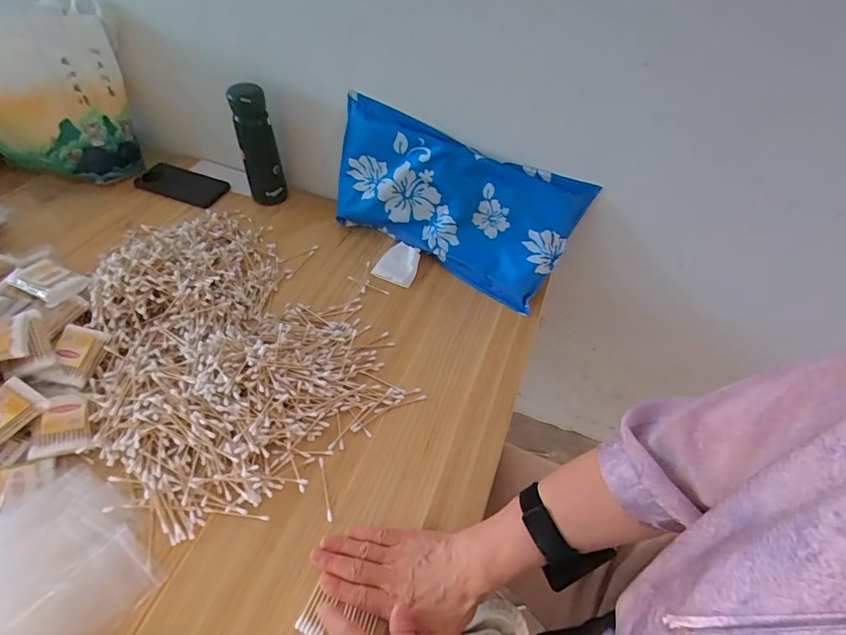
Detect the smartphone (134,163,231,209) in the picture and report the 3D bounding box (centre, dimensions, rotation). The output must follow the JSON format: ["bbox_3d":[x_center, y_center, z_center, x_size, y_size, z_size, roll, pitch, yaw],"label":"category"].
[{"bbox_3d":[-0.425,-0.241,0.751,0.157,0.014,0.064,17,51,10],"label":"smartphone"}]

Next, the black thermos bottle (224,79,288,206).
[{"bbox_3d":[-0.261,-0.269,0.677,0.057,0.183,0.047,-16,56,-15],"label":"black thermos bottle"}]

